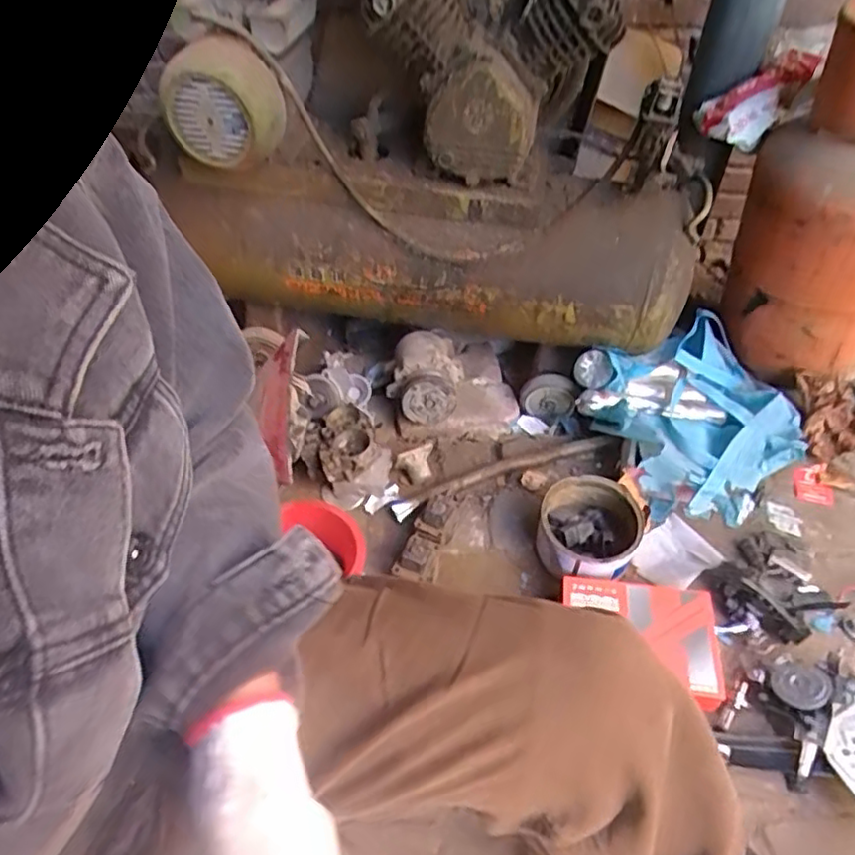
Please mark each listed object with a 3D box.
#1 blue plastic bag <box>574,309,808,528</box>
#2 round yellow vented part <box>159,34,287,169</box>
[{"bbox_3d":[0.479,-0.026,1.131,0.330,0.200,0.318,-24,52,-19],"label":"blue plastic bag"},{"bbox_3d":[-0.280,-0.450,0.899,0.140,0.143,0.084,9,50,10],"label":"round yellow vented part"}]

